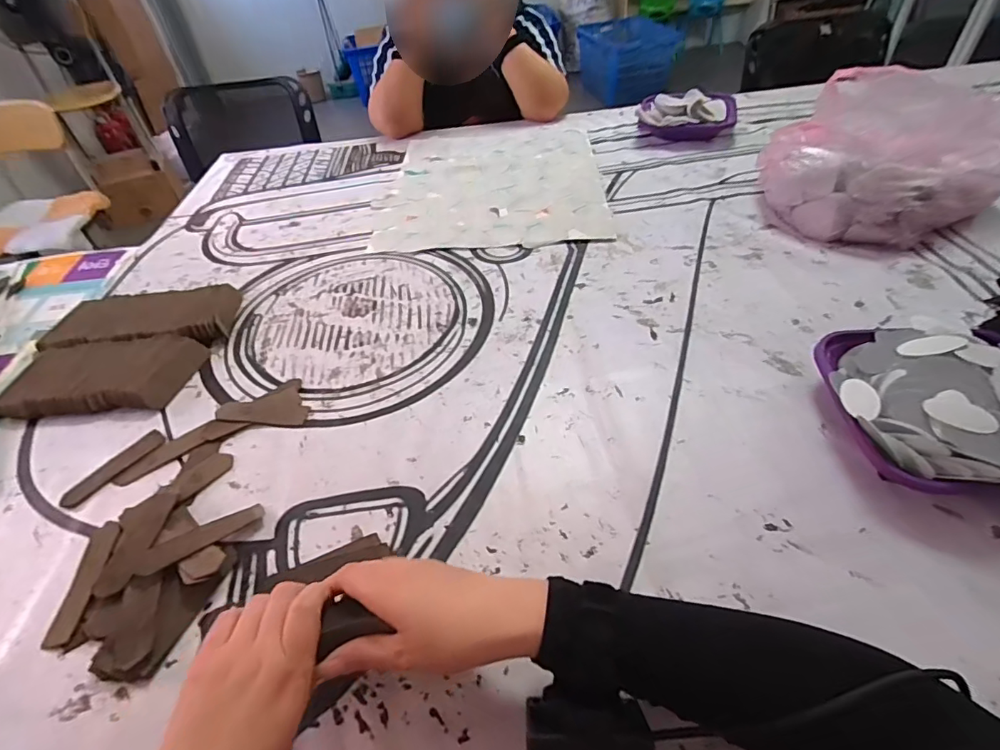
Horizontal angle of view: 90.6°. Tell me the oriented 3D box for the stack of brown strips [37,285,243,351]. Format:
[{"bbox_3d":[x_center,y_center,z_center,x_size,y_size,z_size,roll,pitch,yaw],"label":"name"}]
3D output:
[{"bbox_3d":[-0.476,-0.072,0.661,0.234,0.026,0.101,-6,45,-2],"label":"stack of brown strips"}]

